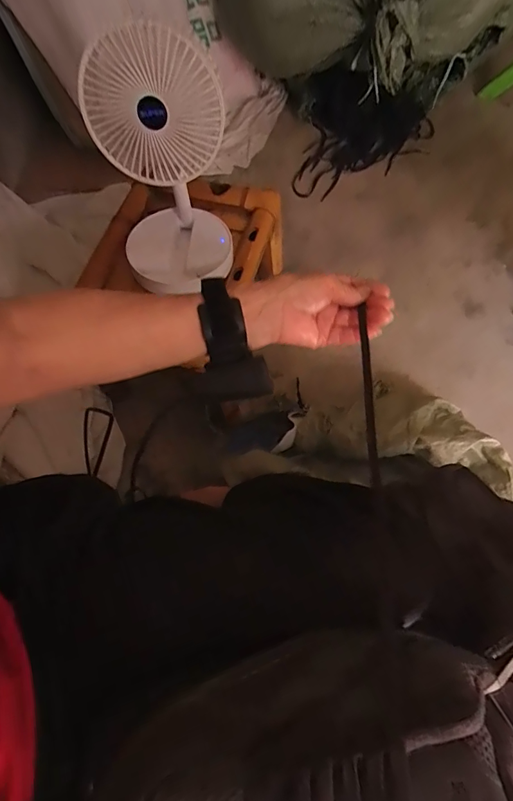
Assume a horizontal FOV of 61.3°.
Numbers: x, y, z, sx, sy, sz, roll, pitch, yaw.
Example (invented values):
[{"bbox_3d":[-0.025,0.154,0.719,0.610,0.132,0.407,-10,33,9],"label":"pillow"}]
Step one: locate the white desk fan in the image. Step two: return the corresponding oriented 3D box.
[{"bbox_3d":[-0.129,-0.330,0.603,0.162,0.290,0.174,-15,67,-4],"label":"white desk fan"}]

